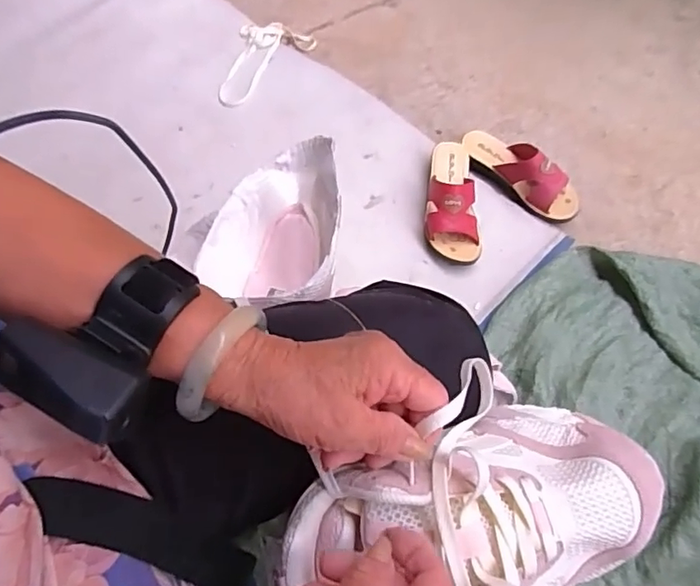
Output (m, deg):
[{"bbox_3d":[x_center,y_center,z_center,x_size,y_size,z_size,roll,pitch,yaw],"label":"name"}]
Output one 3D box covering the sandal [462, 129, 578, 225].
[{"bbox_3d":[0.292,-0.209,0.924,0.223,0.074,0.077,42,70,17],"label":"sandal"}]

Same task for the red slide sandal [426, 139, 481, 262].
[{"bbox_3d":[0.169,-0.156,0.889,0.085,0.076,0.219,4,64,1],"label":"red slide sandal"}]

